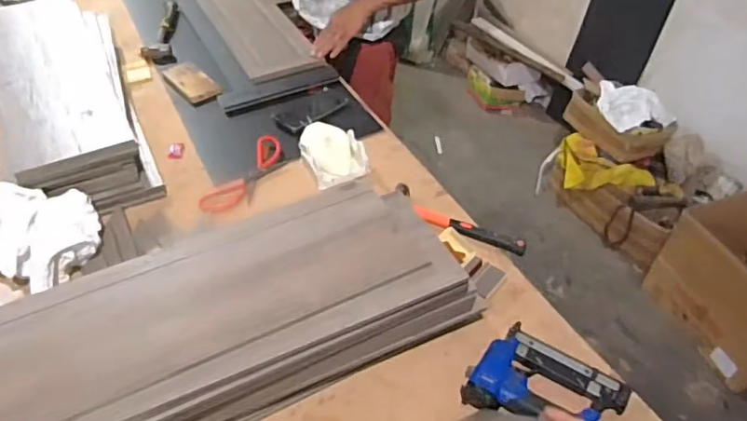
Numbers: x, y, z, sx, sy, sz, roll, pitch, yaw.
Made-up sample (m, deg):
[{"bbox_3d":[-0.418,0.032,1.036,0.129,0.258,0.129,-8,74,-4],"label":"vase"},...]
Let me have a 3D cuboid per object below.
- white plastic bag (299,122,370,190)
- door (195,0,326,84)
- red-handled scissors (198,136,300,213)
[{"bbox_3d":[-0.083,-0.129,1.140,0.122,0.048,0.168,-12,46,-13],"label":"white plastic bag"},{"bbox_3d":[-0.366,-0.566,1.639,0.207,0.021,0.747,-20,48,-20],"label":"door"},{"bbox_3d":[-0.244,-0.068,1.129,0.101,0.022,0.229,23,48,20],"label":"red-handled scissors"}]

